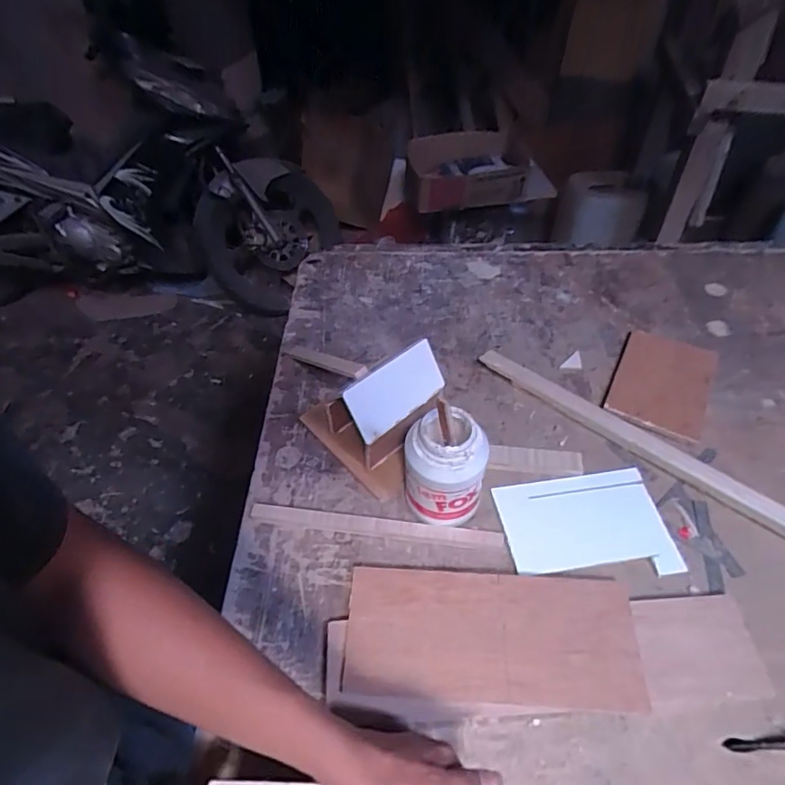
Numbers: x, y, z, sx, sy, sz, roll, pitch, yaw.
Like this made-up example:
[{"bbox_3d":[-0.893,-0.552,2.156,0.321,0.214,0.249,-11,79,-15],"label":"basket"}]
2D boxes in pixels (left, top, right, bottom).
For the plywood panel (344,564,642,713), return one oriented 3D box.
[{"bbox_3d":[0.104,0.259,0.559,0.304,0.009,0.129,1,51,5],"label":"plywood panel"}]

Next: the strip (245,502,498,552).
[{"bbox_3d":[-0.022,0.169,0.652,0.312,0.017,0.020,6,51,8],"label":"strip"}]

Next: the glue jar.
[{"bbox_3d":[0.062,0.096,0.625,0.090,0.164,0.077,5,50,6],"label":"glue jar"}]

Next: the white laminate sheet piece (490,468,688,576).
[{"bbox_3d":[0.239,0.165,0.652,0.193,0.010,0.132,-6,50,-2],"label":"white laminate sheet piece"}]

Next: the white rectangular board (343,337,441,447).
[{"bbox_3d":[0.005,-0.006,0.660,0.137,0.074,0.012,-38,21,-16],"label":"white rectangular board"}]

